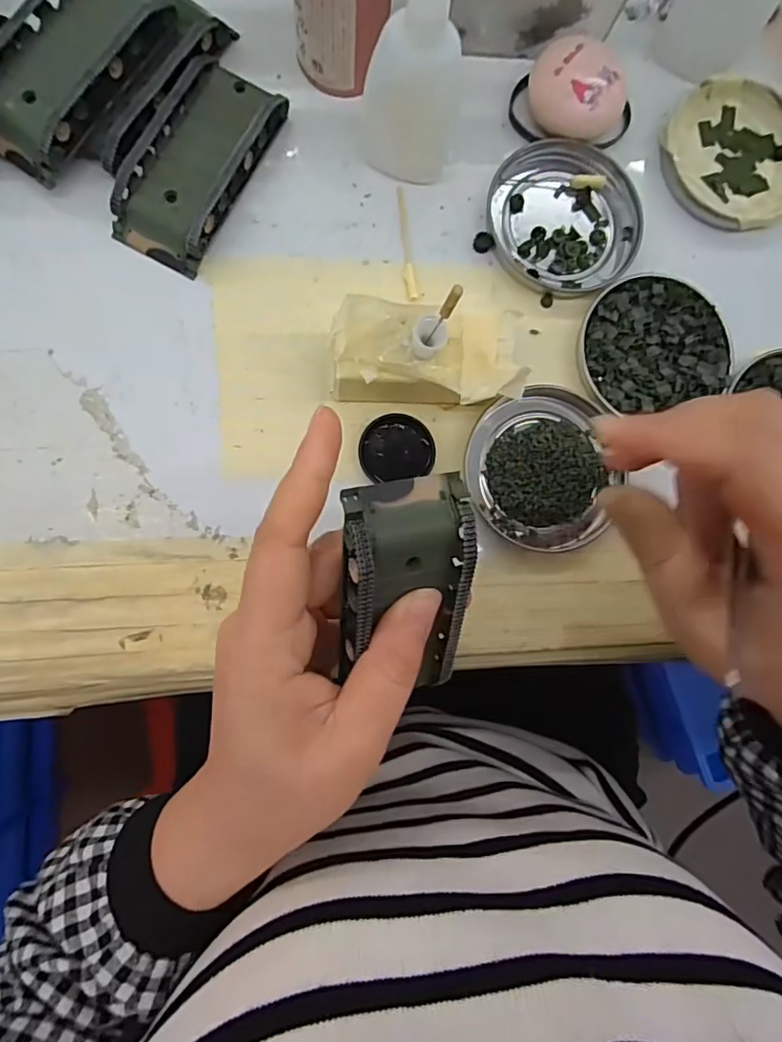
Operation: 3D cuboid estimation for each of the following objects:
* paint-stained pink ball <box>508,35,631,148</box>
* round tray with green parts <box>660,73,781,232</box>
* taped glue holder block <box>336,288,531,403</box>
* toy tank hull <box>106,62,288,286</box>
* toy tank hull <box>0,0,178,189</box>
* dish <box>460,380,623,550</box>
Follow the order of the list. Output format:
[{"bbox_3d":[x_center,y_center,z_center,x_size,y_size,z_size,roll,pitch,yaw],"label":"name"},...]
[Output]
[{"bbox_3d":[0.093,-0.213,0.272,0.055,0.023,0.043,38,82,-2],"label":"paint-stained pink ball"},{"bbox_3d":[0.187,-0.198,0.289,0.082,0.011,0.078,1,85,-6],"label":"round tray with green parts"},{"bbox_3d":[0.015,-0.073,0.244,0.081,0.044,0.047,-6,87,-7],"label":"taped glue holder block"},{"bbox_3d":[-0.091,-0.169,0.253,0.045,0.018,0.097,28,84,-4],"label":"toy tank hull"},{"bbox_3d":[-0.144,-0.204,0.243,0.048,0.024,0.095,35,84,-3],"label":"toy tank hull"},{"bbox_3d":[0.073,-0.025,0.261,0.068,0.011,0.078,-15,88,-7],"label":"dish"}]

